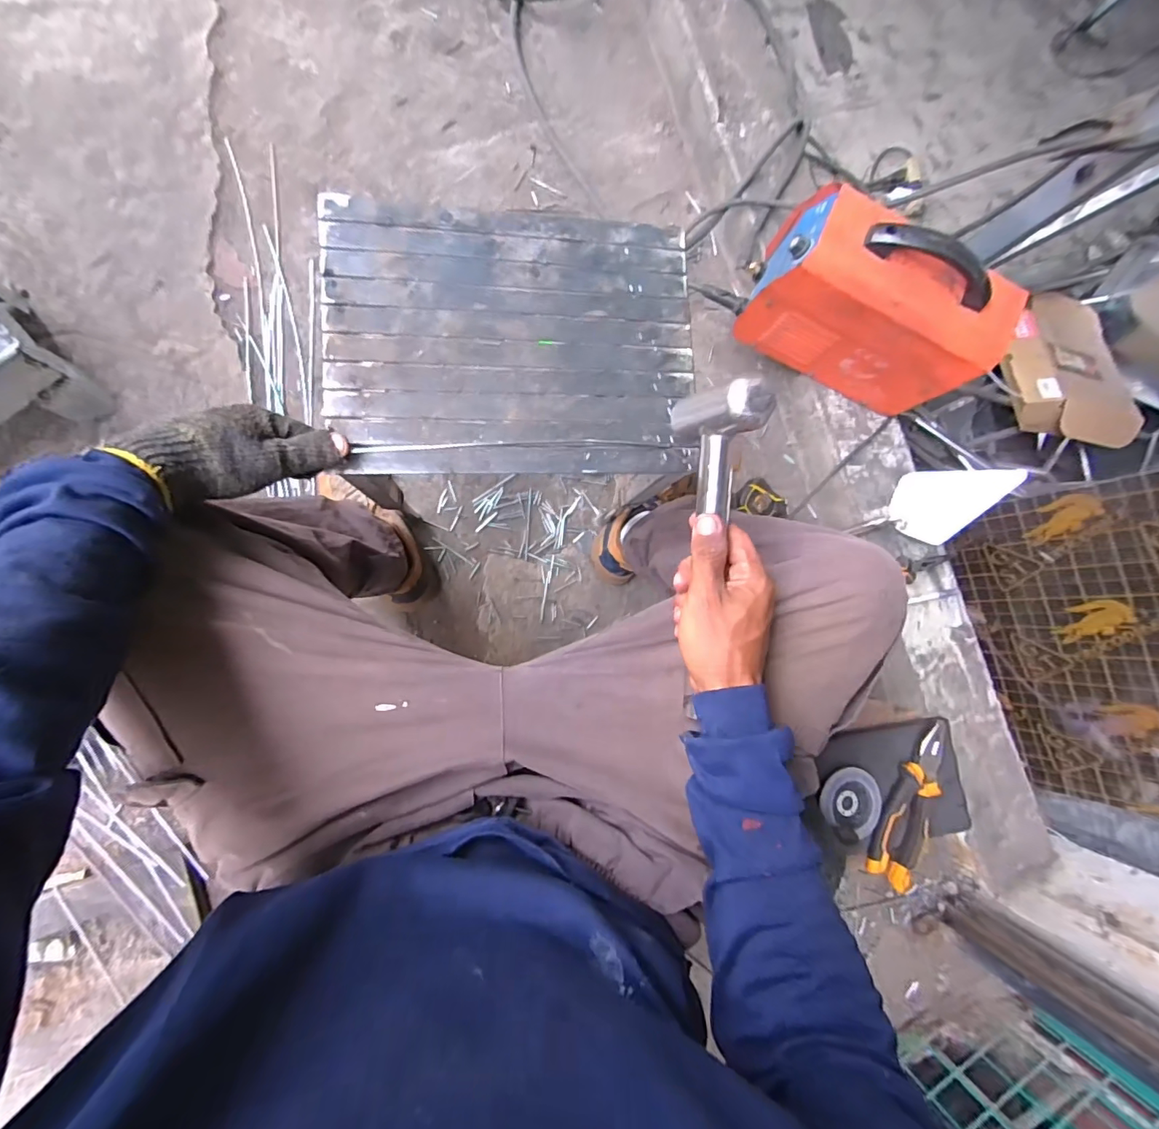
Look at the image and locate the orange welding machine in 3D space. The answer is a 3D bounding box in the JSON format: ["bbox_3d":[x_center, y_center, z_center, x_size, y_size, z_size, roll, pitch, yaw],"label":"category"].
[{"bbox_3d":[0.440,-0.388,0.734,0.325,0.219,0.149,29,82,-8],"label":"orange welding machine"}]

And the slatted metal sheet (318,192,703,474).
[{"bbox_3d":[-0.058,-0.211,0.464,0.338,0.010,0.246,-2,87,-10],"label":"slatted metal sheet"}]

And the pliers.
[{"bbox_3d":[0.394,0.283,0.581,0.056,0.020,0.189,27,82,-9],"label":"pliers"}]

